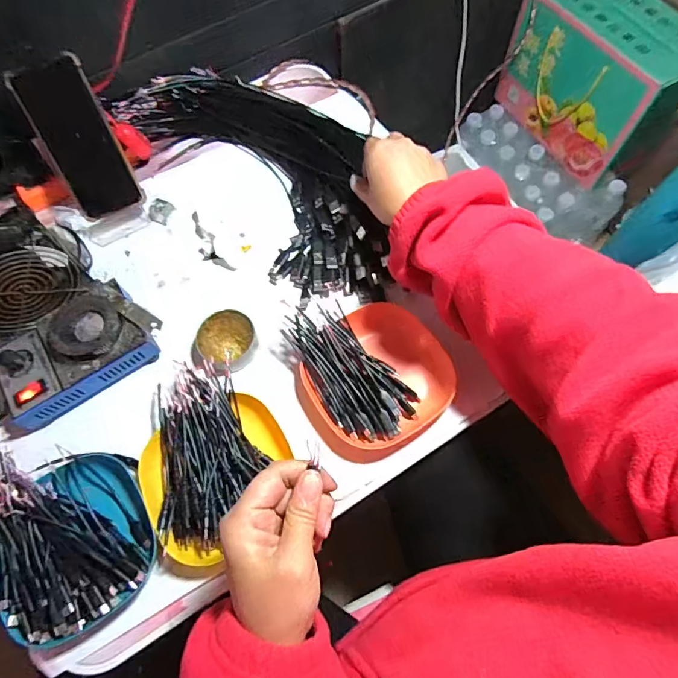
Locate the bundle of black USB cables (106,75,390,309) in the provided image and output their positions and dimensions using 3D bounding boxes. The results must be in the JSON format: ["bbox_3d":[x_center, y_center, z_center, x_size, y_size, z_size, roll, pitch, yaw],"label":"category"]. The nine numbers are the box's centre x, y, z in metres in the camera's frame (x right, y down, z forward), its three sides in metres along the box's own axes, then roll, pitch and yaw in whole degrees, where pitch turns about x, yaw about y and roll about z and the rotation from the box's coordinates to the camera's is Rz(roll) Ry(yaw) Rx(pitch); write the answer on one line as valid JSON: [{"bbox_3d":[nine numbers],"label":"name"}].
[{"bbox_3d":[-0.080,-0.218,0.562,0.205,0.056,0.424,-37,71,-12],"label":"bundle of black USB cables"}]

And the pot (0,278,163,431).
[{"bbox_3d":[-0.281,0.012,0.476,0.166,0.058,0.103,-37,71,-12],"label":"pot"}]

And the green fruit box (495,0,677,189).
[{"bbox_3d":[0.500,-0.509,0.862,0.150,0.236,0.333,-30,69,-10],"label":"green fruit box"}]

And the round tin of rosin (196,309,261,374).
[{"bbox_3d":[-0.121,0.001,0.481,0.060,0.033,0.066,-1,67,2],"label":"round tin of rosin"}]

